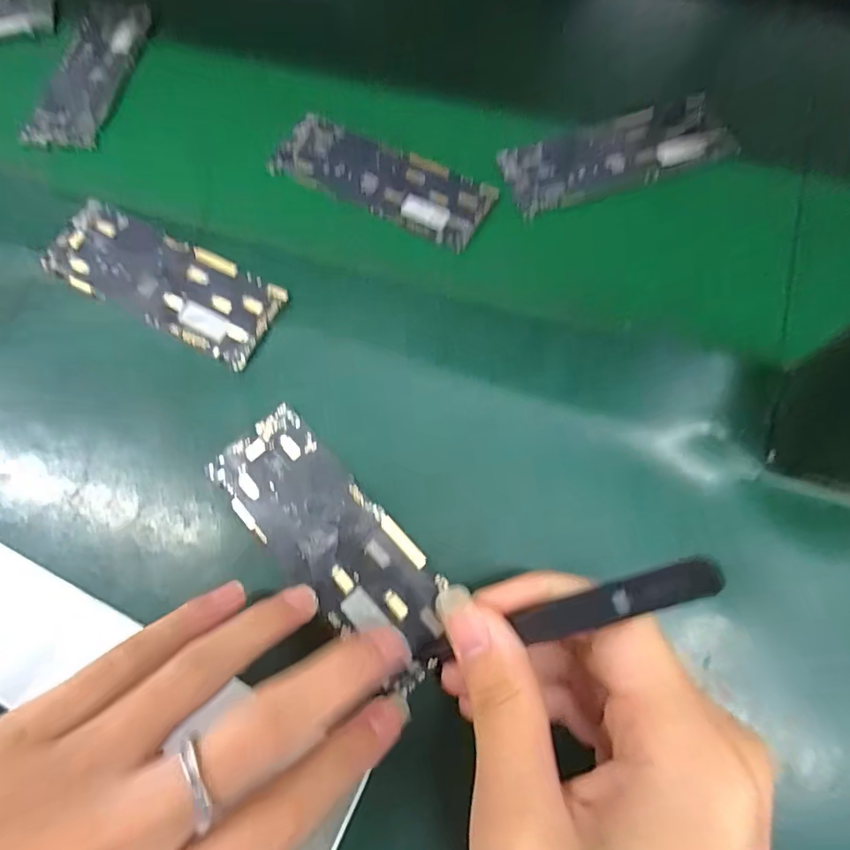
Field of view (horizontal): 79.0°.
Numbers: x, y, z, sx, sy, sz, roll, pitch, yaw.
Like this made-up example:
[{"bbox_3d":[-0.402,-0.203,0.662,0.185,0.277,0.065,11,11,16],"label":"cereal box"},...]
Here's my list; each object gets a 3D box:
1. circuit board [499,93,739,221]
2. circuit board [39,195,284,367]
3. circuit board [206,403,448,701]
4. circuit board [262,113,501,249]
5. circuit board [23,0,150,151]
[{"bbox_3d":[0.103,-0.147,0.278,0.119,0.006,0.045,-19,72,-5],"label":"circuit board"},{"bbox_3d":[-0.131,-0.072,0.257,0.123,0.009,0.045,27,74,10],"label":"circuit board"},{"bbox_3d":[-0.038,0.047,0.213,0.044,0.004,0.122,-43,75,-12],"label":"circuit board"},{"bbox_3d":[-0.024,-0.135,0.284,0.124,0.006,0.045,27,74,10],"label":"circuit board"},{"bbox_3d":[-0.212,-0.225,0.326,0.049,0.005,0.125,9,72,5],"label":"circuit board"}]

